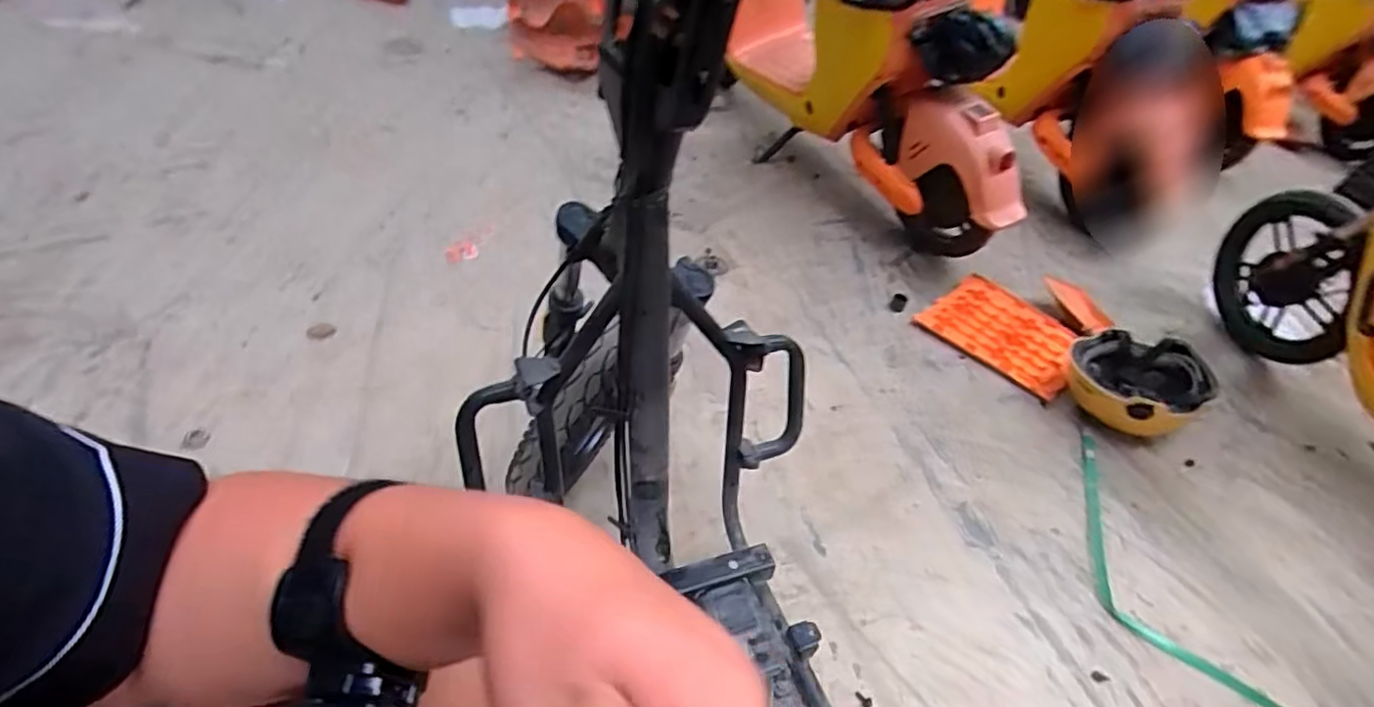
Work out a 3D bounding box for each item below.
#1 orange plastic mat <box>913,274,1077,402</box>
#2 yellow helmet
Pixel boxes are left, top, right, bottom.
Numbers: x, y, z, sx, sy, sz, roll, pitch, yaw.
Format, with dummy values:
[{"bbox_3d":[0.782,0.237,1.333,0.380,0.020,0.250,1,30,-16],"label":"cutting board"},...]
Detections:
[{"bbox_3d":[0.745,-0.052,1.493,0.265,0.035,0.335,-29,54,-33],"label":"orange plastic mat"},{"bbox_3d":[0.893,0.068,1.291,0.225,0.151,0.213,3,43,-3],"label":"yellow helmet"}]

